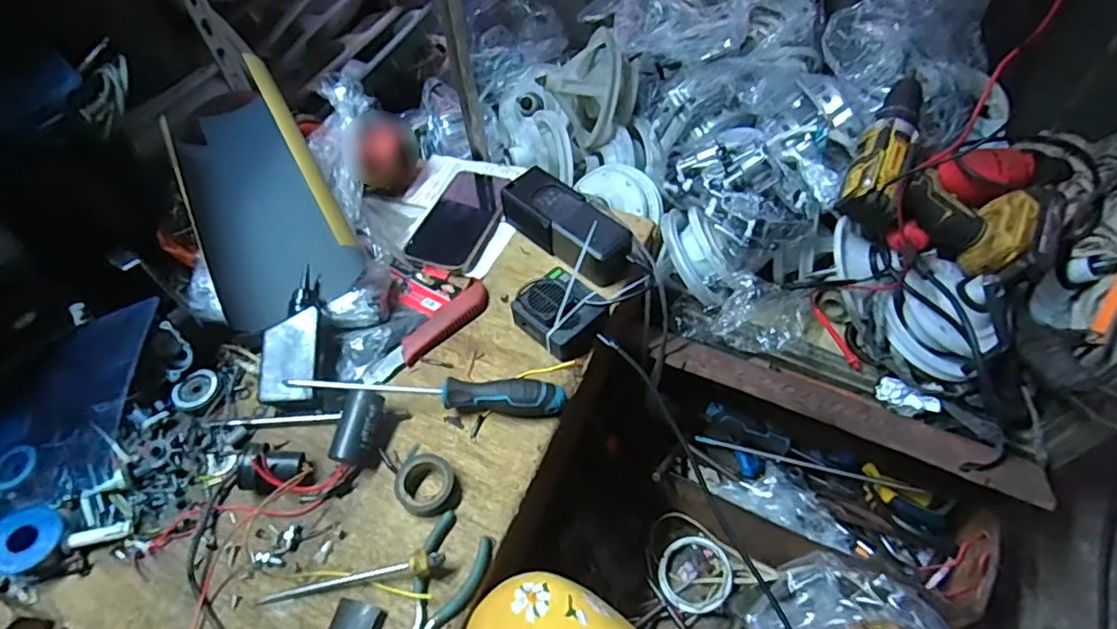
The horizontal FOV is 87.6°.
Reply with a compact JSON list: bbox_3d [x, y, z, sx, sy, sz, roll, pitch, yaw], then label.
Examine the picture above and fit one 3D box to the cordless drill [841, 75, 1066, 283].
[{"bbox_3d":[0.427,-0.129,0.643,0.205,0.107,0.206,24,58,19],"label":"cordless drill"}]

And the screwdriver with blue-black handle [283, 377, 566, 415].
[{"bbox_3d":[-0.117,0.075,0.544,0.243,0.047,0.028,1,53,3],"label":"screwdriver with blue-black handle"}]

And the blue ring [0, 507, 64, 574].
[{"bbox_3d":[-0.441,0.182,0.478,0.063,0.011,0.051,20,56,17],"label":"blue ring"}]

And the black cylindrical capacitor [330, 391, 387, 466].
[{"bbox_3d":[-0.181,0.106,0.527,0.036,0.036,0.062,6,54,7],"label":"black cylindrical capacitor"}]

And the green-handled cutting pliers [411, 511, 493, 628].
[{"bbox_3d":[-0.092,0.219,0.456,0.051,0.011,0.119,15,55,13],"label":"green-handled cutting pliers"}]

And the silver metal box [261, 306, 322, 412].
[{"bbox_3d":[-0.257,0.044,0.564,0.052,0.030,0.096,-1,77,-2],"label":"silver metal box"}]

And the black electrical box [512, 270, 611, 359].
[{"bbox_3d":[0.003,-0.004,0.596,0.072,0.050,0.084,-38,60,-23],"label":"black electrical box"}]

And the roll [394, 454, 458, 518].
[{"bbox_3d":[-0.114,0.149,0.506,0.049,0.022,0.050,-1,53,2],"label":"roll"}]

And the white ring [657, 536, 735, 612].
[{"bbox_3d":[0.173,0.329,0.741,0.088,0.023,0.090,-1,53,2],"label":"white ring"}]

